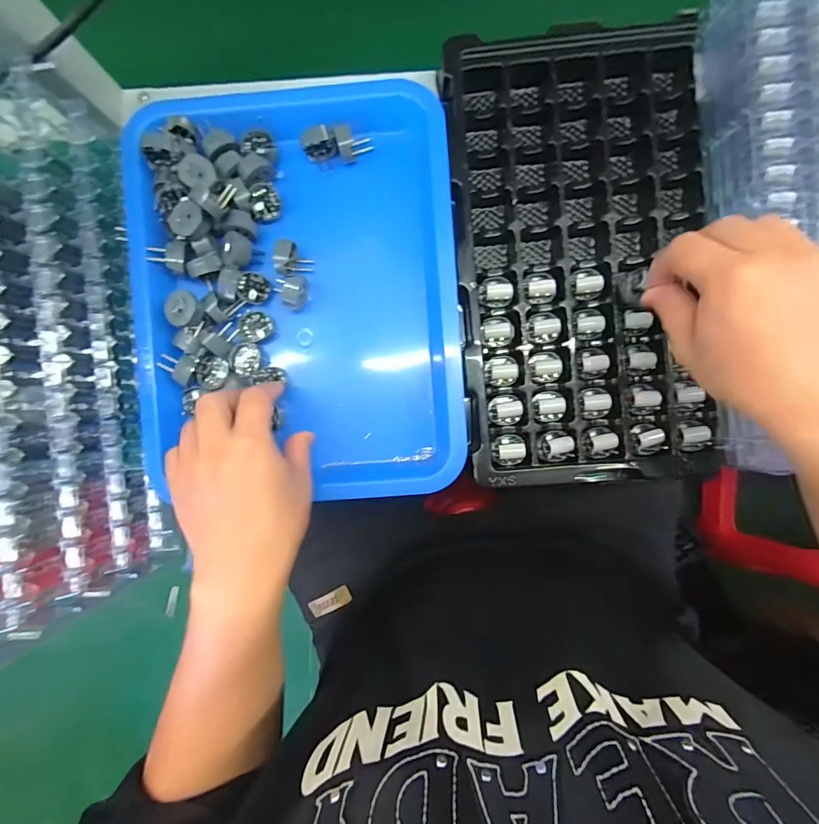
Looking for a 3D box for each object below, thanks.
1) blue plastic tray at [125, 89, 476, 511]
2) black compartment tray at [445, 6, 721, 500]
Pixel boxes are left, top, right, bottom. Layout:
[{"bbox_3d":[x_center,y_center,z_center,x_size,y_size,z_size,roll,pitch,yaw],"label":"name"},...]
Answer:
[{"bbox_3d":[-0.095,-0.097,0.365,0.266,0.054,0.343,-4,89,2],"label":"blue plastic tray"},{"bbox_3d":[0.139,-0.121,0.353,0.199,0.036,0.358,-4,89,2],"label":"black compartment tray"}]

